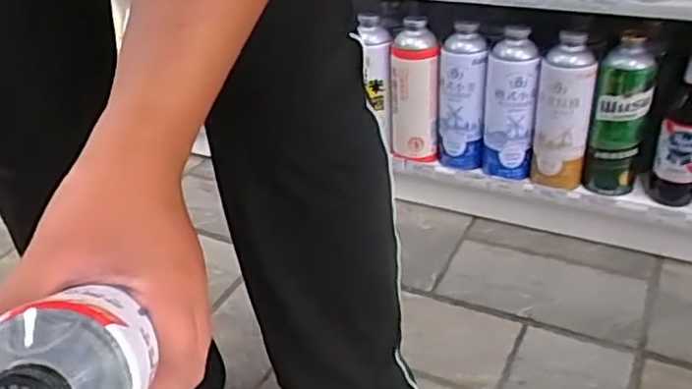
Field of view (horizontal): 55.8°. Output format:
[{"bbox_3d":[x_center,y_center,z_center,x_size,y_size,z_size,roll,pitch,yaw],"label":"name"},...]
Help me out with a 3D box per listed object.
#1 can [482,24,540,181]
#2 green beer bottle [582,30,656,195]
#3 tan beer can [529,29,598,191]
[{"bbox_3d":[0.266,-0.146,1.058,0.078,0.230,0.081,4,35,14],"label":"can"},{"bbox_3d":[0.416,-0.111,0.994,0.081,0.237,0.074,8,38,19],"label":"green beer bottle"},{"bbox_3d":[0.338,-0.126,1.019,0.083,0.226,0.096,8,38,20],"label":"tan beer can"}]

